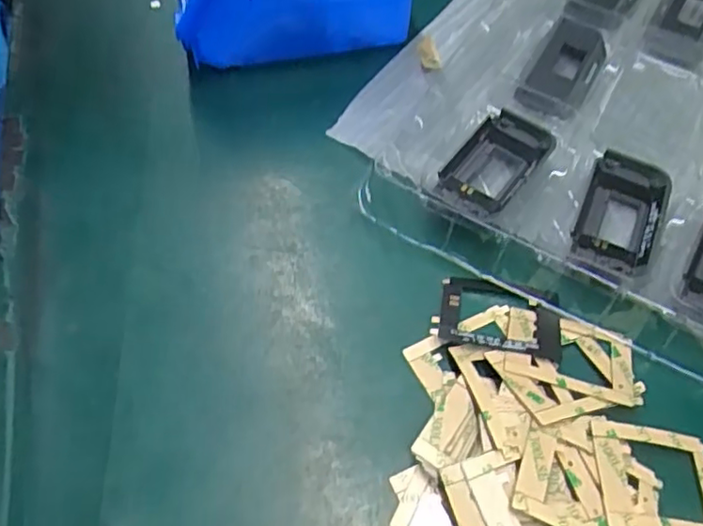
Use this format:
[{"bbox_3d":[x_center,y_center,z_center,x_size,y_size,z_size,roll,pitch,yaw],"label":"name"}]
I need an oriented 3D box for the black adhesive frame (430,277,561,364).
[{"bbox_3d":[0.065,0.024,0.284,0.054,0.005,0.037,11,48,7],"label":"black adhesive frame"}]

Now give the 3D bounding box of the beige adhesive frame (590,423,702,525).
[{"bbox_3d":[0.116,0.082,0.241,0.053,0.004,0.040,11,54,-12],"label":"beige adhesive frame"}]

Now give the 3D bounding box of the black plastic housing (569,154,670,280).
[{"bbox_3d":[0.131,-0.025,0.312,0.036,0.009,0.076,22,60,14],"label":"black plastic housing"}]

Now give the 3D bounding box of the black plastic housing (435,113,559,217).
[{"bbox_3d":[0.073,-0.050,0.324,0.036,0.012,0.071,31,63,19],"label":"black plastic housing"}]

